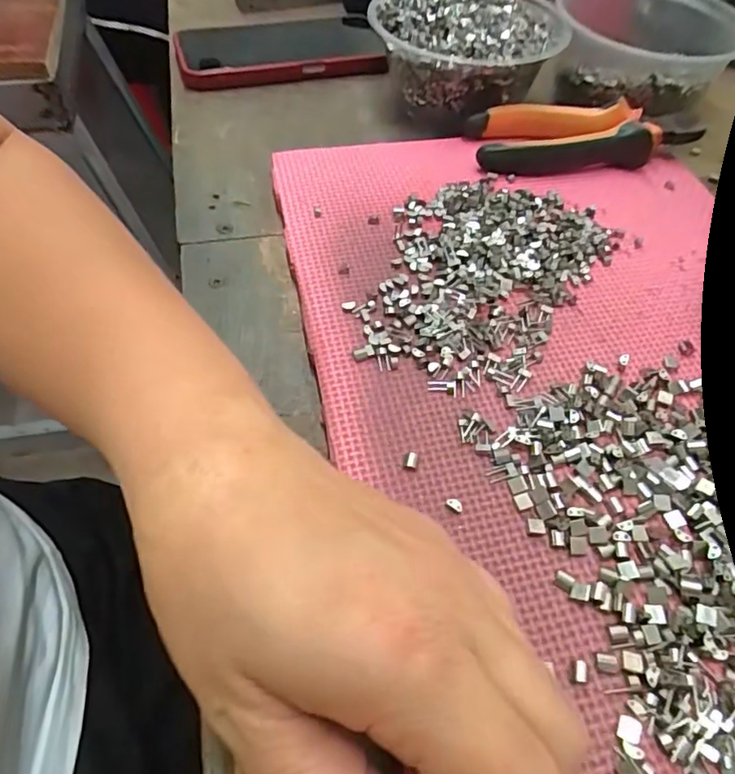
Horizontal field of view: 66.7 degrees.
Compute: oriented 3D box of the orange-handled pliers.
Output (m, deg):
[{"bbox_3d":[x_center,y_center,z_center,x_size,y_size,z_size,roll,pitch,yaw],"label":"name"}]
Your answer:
[{"bbox_3d":[0.139,-0.169,0.364,0.140,0.016,0.056,-7,55,-8],"label":"orange-handled pliers"}]

